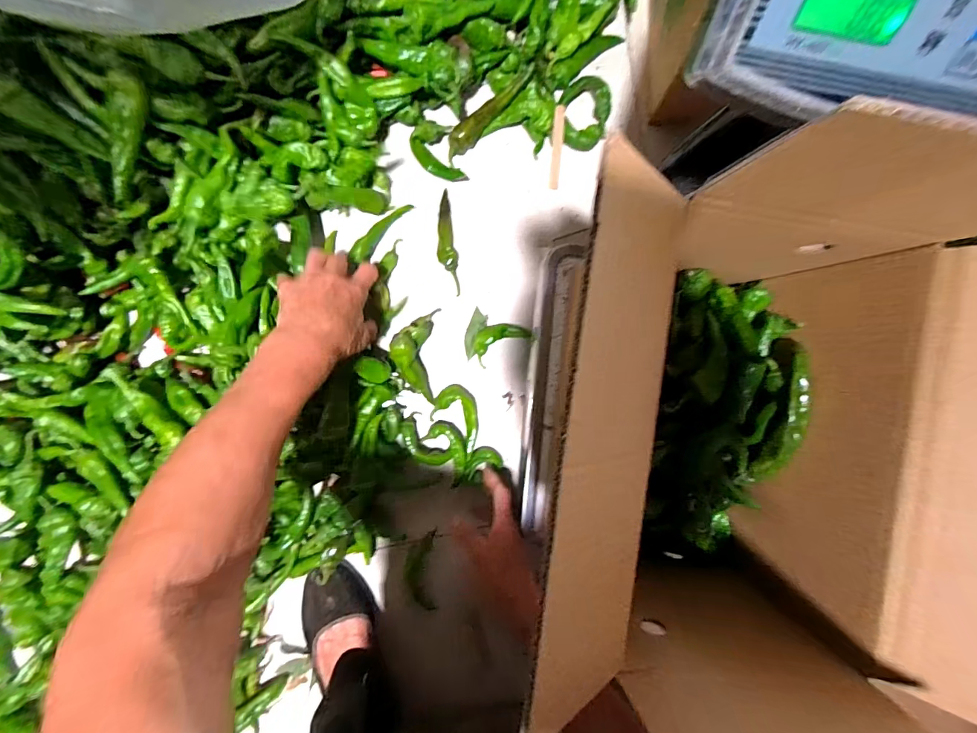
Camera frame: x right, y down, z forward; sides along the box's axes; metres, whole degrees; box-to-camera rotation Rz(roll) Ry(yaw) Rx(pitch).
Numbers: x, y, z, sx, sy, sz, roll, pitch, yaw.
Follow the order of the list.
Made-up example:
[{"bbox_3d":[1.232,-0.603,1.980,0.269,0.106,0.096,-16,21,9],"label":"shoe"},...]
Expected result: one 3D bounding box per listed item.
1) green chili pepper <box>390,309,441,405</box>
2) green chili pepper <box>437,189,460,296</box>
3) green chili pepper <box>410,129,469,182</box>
[{"bbox_3d":[-0.089,-0.013,0.503,0.051,0.057,0.112,5,94,-7],"label":"green chili pepper"},{"bbox_3d":[-0.050,-0.154,0.515,0.025,0.019,0.124,-2,95,-6],"label":"green chili pepper"},{"bbox_3d":[-0.062,-0.244,0.499,0.078,0.019,0.022,30,91,-21],"label":"green chili pepper"}]

